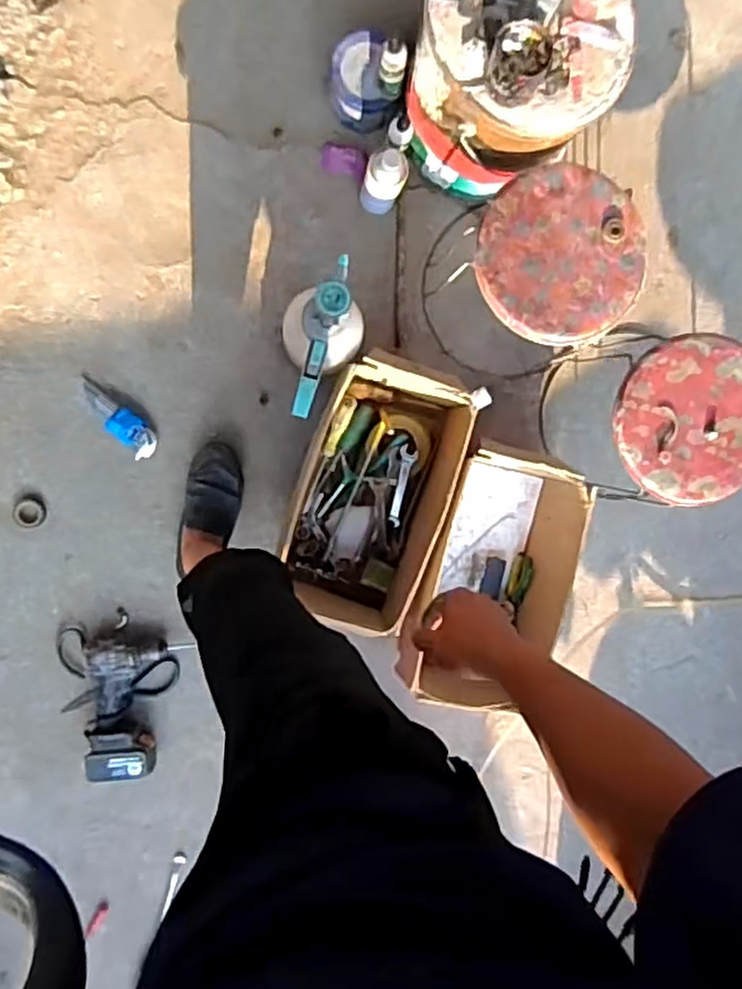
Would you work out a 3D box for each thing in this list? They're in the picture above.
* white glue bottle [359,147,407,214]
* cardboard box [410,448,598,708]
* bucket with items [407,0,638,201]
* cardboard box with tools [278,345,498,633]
[{"bbox_3d":[0.020,-0.515,1.166,0.055,0.174,0.056,-1,96,-6],"label":"white glue bottle"},{"bbox_3d":[0.210,0.127,1.233,0.233,0.196,0.383,20,93,-8],"label":"cardboard box"},{"bbox_3d":[0.194,-0.623,1.058,0.296,0.361,0.244,20,92,-9],"label":"bucket with items"},{"bbox_3d":[0.004,0.002,1.216,0.257,0.171,0.455,20,93,-8],"label":"cardboard box with tools"}]

